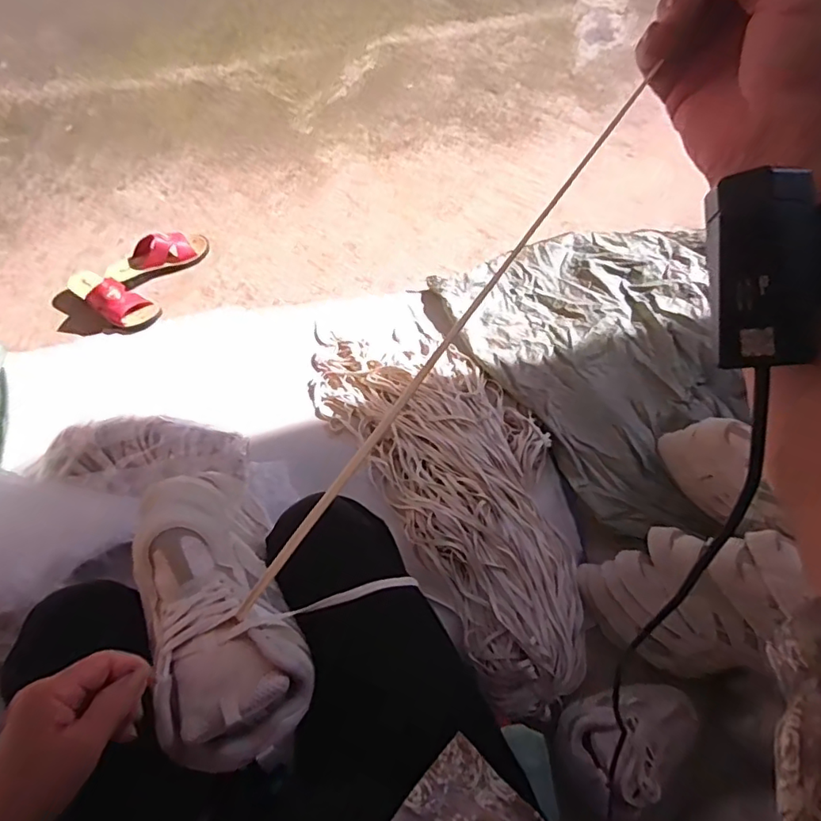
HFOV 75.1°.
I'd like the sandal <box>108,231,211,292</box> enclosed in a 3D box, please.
[{"bbox_3d":[-0.574,-0.350,1.225,0.226,0.063,0.080,-38,70,-18],"label":"sandal"}]

